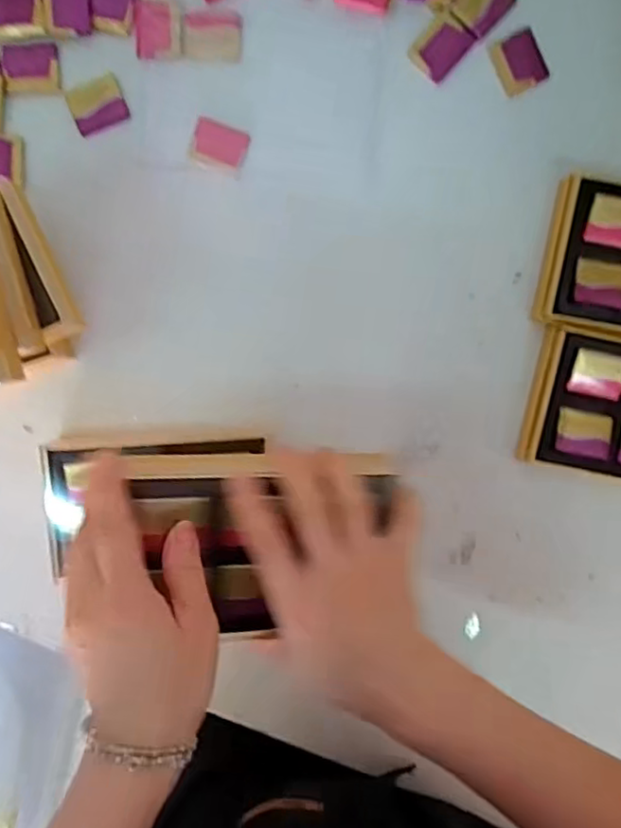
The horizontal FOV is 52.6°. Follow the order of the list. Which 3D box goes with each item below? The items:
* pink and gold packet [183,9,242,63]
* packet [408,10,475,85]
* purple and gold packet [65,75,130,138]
[{"bbox_3d":[-0.070,-0.273,0.452,0.042,0.004,0.033,6,99,-1],"label":"pink and gold packet"},{"bbox_3d":[0.094,-0.263,0.451,0.032,0.004,0.041,40,96,-6],"label":"packet"},{"bbox_3d":[-0.154,-0.223,0.454,0.039,0.004,0.032,-22,98,3],"label":"purple and gold packet"}]

